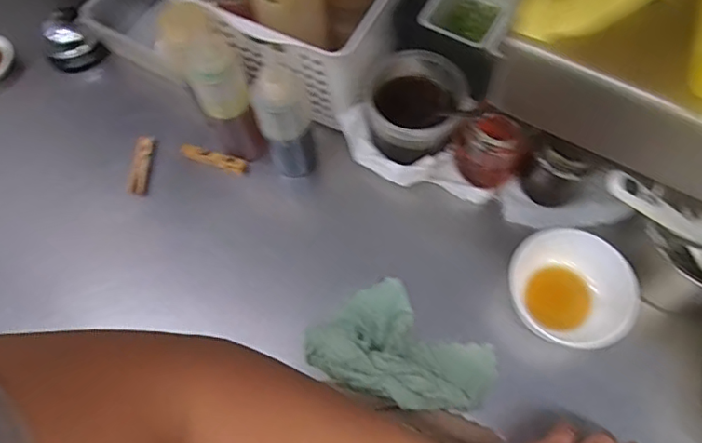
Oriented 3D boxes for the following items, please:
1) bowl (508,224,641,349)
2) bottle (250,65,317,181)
[{"bbox_3d":[0.200,0.062,0.493,0.100,0.048,0.105,-1,66,2],"label":"bowl"},{"bbox_3d":[-0.065,-0.106,0.539,0.054,0.160,0.057,-6,66,-1],"label":"bottle"}]

